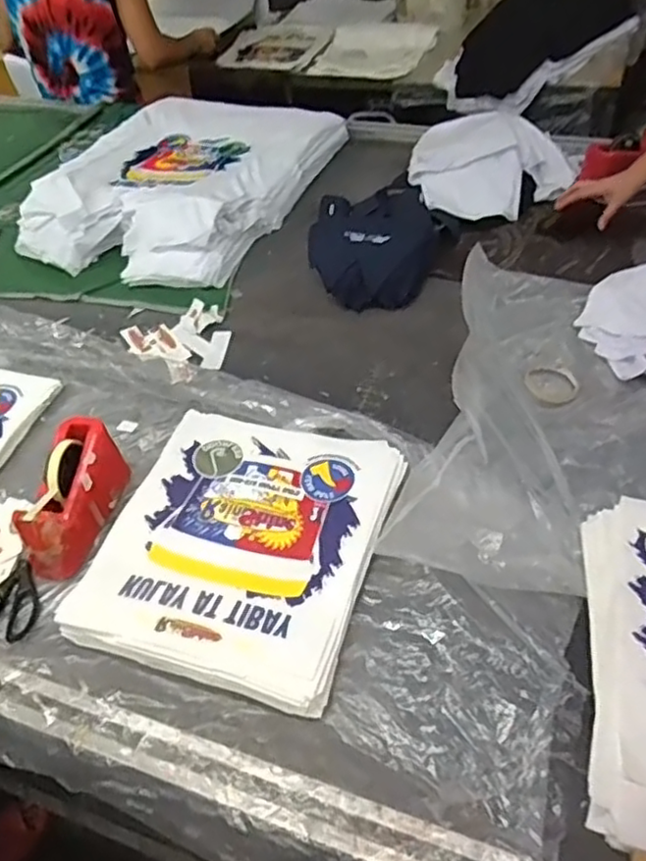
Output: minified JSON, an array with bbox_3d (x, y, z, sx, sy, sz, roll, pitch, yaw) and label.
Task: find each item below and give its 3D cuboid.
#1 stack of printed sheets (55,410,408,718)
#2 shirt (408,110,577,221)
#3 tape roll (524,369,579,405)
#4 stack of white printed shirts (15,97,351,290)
[{"bbox_3d":[-0.102,0.132,0.872,0.345,0.032,0.402,13,50,17],"label":"stack of printed sheets"},{"bbox_3d":[0.390,-0.611,1.532,0.364,0.105,0.375,5,48,10],"label":"shirt"},{"bbox_3d":[0.363,-0.073,1.054,0.083,0.020,0.083,-3,47,3],"label":"tape roll"},{"bbox_3d":[-0.325,-0.606,1.573,0.575,0.108,0.757,11,49,16],"label":"stack of white printed shirts"}]

